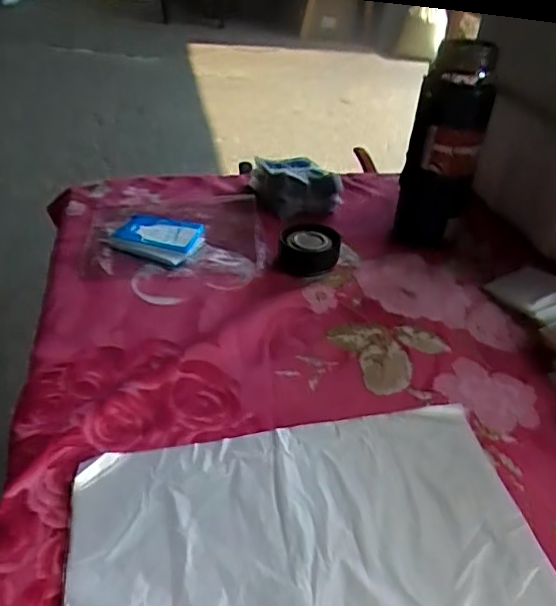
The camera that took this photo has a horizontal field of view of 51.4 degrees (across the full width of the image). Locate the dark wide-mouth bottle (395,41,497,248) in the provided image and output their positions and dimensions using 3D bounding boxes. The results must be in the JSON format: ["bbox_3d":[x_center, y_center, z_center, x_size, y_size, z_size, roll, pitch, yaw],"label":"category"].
[{"bbox_3d":[0.186,-0.169,0.647,0.079,0.215,0.081,13,37,12],"label":"dark wide-mouth bottle"}]

